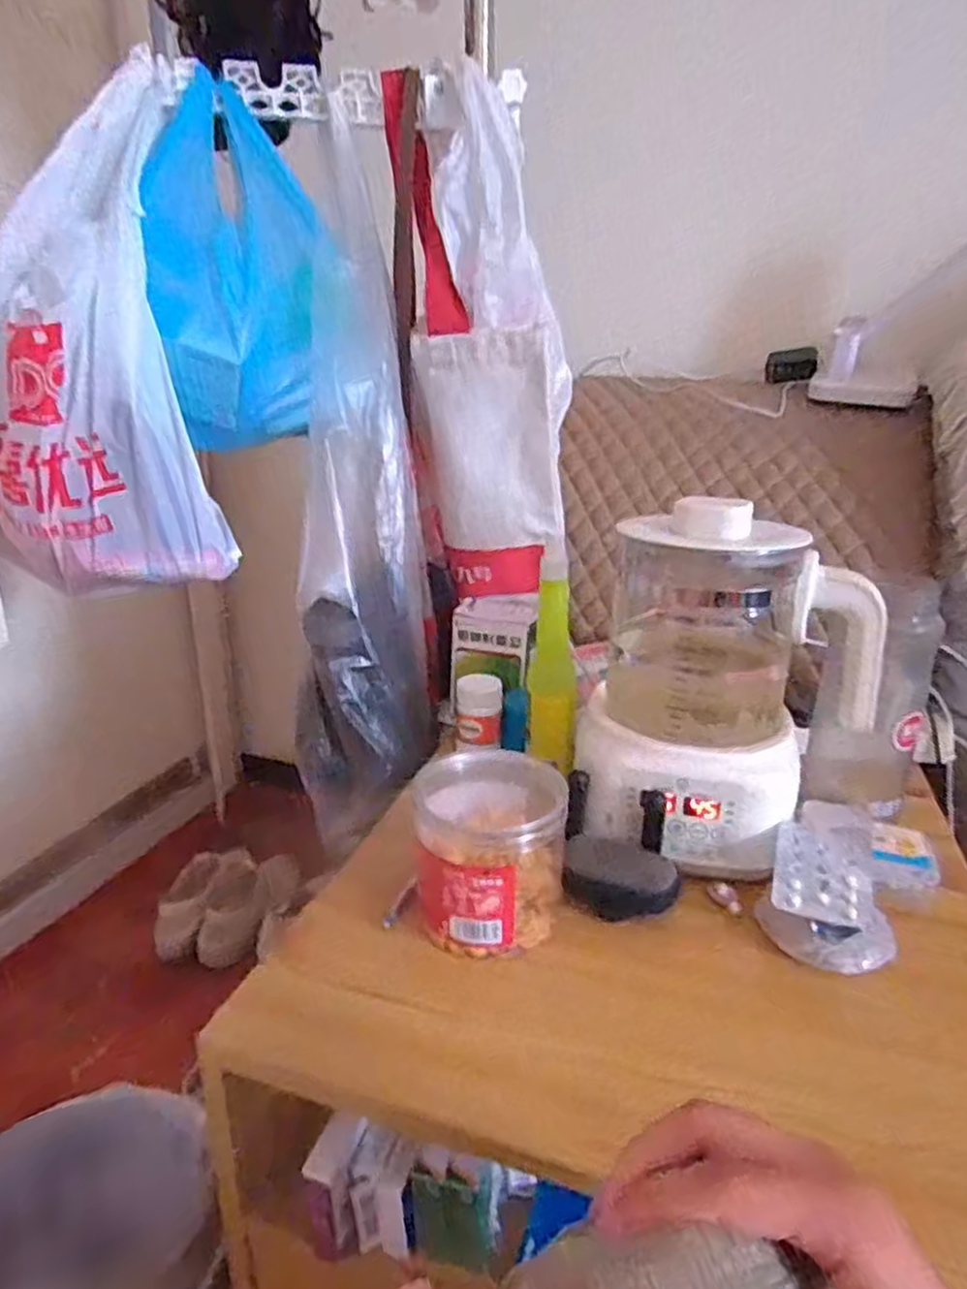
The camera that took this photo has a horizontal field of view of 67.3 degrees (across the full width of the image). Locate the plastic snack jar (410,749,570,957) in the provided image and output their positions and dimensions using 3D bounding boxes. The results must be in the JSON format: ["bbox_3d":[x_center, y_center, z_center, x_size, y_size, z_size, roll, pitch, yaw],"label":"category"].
[{"bbox_3d":[0.005,0.134,0.479,0.098,0.099,0.092,1,20,0],"label":"plastic snack jar"}]

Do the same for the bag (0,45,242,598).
[{"bbox_3d":[-0.328,-0.245,0.591,0.182,0.392,0.115,-11,23,-29],"label":"bag"}]

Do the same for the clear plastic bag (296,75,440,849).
[{"bbox_3d":[-0.111,-0.139,0.677,0.122,0.585,0.211,-2,21,-7],"label":"clear plastic bag"}]

